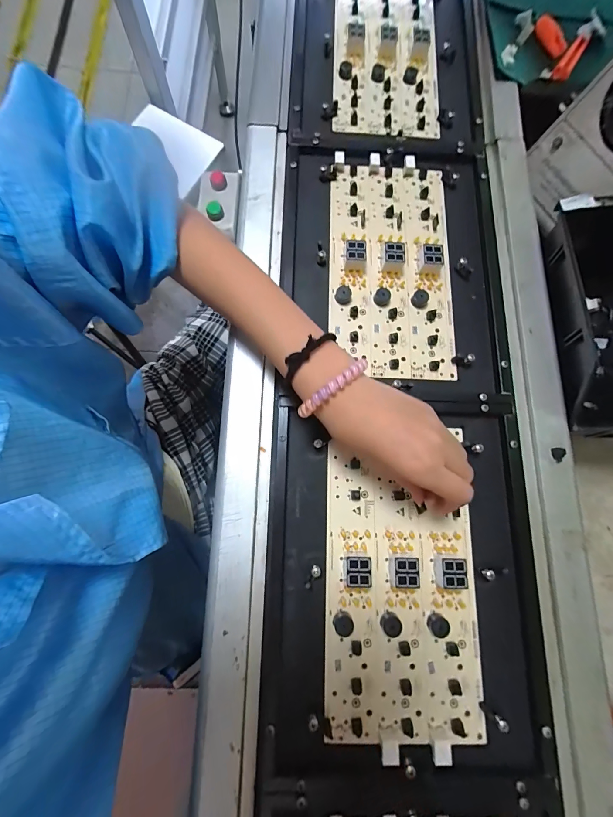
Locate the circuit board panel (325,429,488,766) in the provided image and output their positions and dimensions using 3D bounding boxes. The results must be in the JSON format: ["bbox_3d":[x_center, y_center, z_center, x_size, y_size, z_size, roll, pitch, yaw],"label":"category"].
[{"bbox_3d":[0.084,0.157,0.281,0.130,0.022,0.231,1,77,0],"label":"circuit board panel"}]

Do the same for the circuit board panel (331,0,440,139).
[{"bbox_3d":[0.101,-0.461,0.417,0.130,0.019,0.265,3,77,0],"label":"circuit board panel"}]

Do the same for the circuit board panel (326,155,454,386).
[{"bbox_3d":[0.091,-0.160,0.350,0.130,0.021,0.256,2,77,0],"label":"circuit board panel"}]

